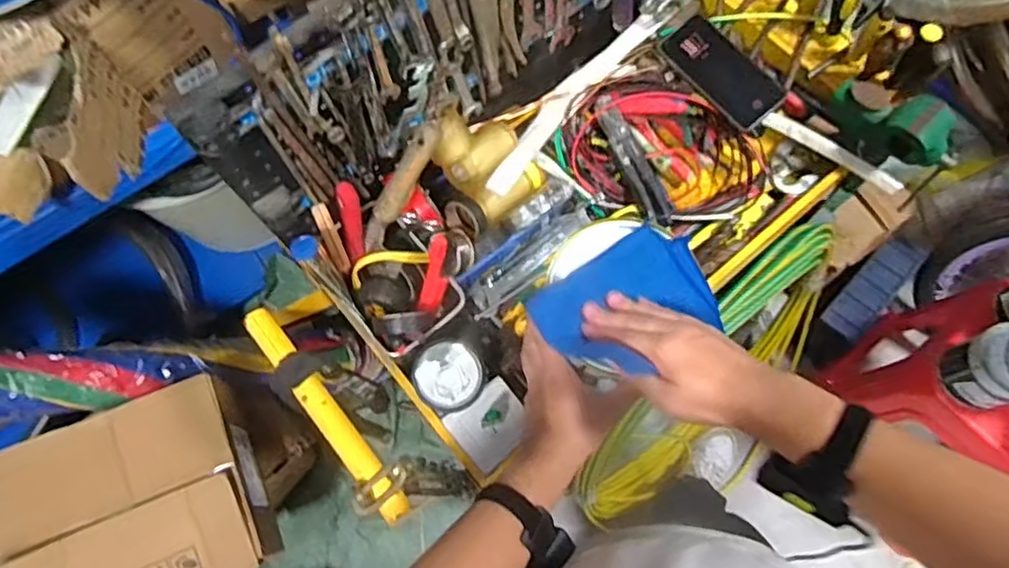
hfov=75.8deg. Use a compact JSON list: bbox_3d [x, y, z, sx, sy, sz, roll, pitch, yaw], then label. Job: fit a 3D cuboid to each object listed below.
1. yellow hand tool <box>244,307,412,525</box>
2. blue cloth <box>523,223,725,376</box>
[{"bbox_3d":[-0.201,0.138,0.718,0.031,0.026,0.291,-39,73,-11],"label":"yellow hand tool"},{"bbox_3d":[0.111,0.018,0.592,0.160,0.015,0.107,-25,71,-6],"label":"blue cloth"}]

